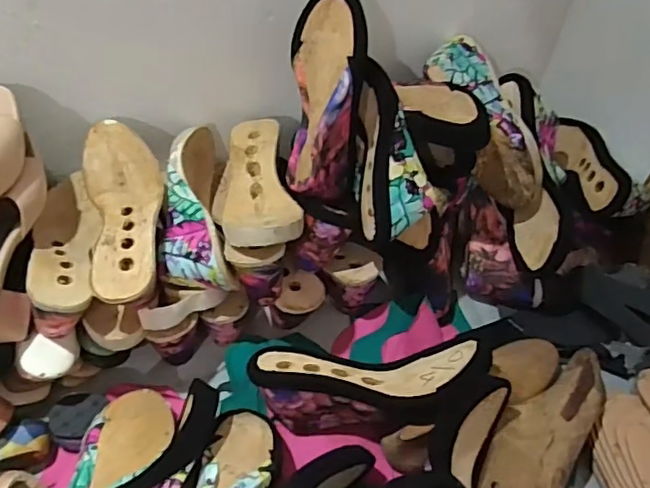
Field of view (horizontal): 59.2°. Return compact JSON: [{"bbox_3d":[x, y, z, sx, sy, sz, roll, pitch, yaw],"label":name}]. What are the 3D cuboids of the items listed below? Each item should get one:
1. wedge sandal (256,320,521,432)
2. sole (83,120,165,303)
[{"bbox_3d":[0.059,0.146,0.604,0.262,0.098,0.080,0,48,-4],"label":"wedge sandal"},{"bbox_3d":[-0.208,-0.041,0.597,0.078,0.040,0.224,-11,49,-14],"label":"sole"}]

